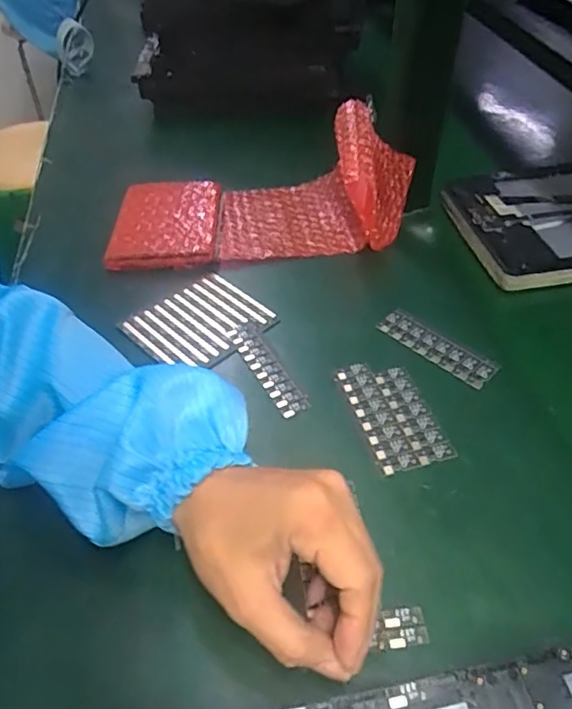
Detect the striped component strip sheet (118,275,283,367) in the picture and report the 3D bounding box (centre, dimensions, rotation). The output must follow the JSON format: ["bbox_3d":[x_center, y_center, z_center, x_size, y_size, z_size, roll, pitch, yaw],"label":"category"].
[{"bbox_3d":[-0.069,-0.026,0.461,0.097,0.005,0.084,-35,55,-27],"label":"striped component strip sheet"}]

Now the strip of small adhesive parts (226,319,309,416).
[{"bbox_3d":[-0.014,0.008,0.428,0.022,0.004,0.097,-23,50,-18],"label":"strip of small adhesive parts"}]

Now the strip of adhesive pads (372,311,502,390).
[{"bbox_3d":[0.115,-0.006,0.439,0.092,0.004,0.027,35,57,30],"label":"strip of adhesive pads"}]

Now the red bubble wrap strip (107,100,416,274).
[{"bbox_3d":[-0.034,-0.155,0.527,0.266,0.084,0.130,-7,47,-6],"label":"red bubble wrap strip"}]

